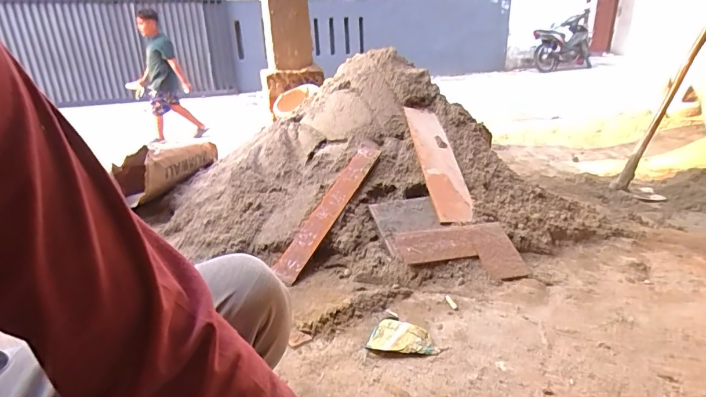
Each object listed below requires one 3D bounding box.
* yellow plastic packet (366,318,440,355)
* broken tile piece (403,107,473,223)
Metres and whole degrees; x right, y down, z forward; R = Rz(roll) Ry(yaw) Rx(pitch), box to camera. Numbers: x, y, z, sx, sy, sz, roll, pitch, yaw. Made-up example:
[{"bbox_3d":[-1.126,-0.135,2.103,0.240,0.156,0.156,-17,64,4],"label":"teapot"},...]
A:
[{"bbox_3d":[0.098,0.265,0.802,0.123,0.017,0.099,6,23,19],"label":"yellow plastic packet"},{"bbox_3d":[0.250,-0.122,1.267,0.110,0.022,0.492,-4,46,-4],"label":"broken tile piece"}]

